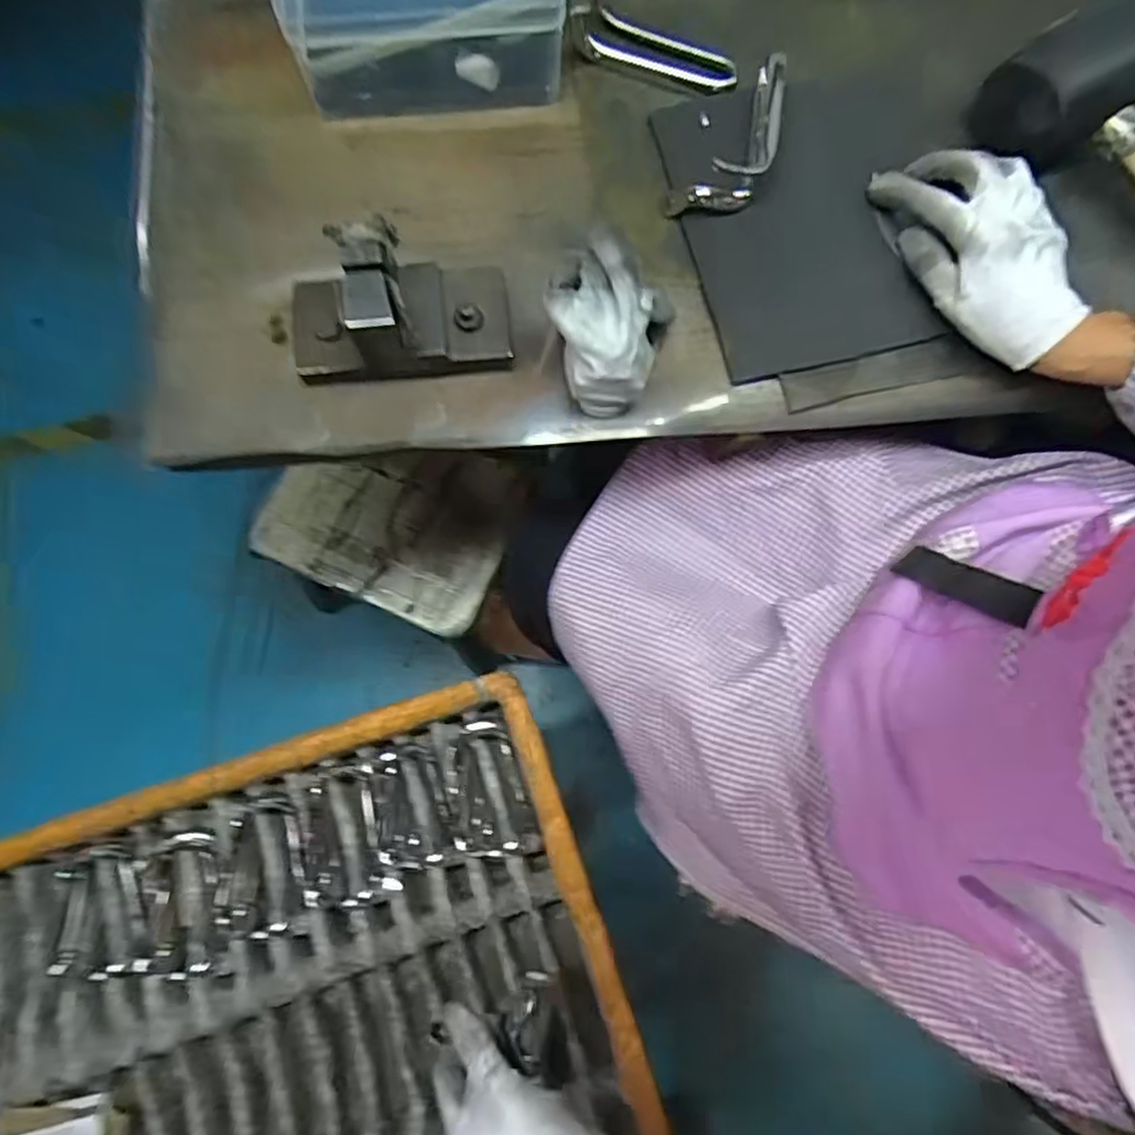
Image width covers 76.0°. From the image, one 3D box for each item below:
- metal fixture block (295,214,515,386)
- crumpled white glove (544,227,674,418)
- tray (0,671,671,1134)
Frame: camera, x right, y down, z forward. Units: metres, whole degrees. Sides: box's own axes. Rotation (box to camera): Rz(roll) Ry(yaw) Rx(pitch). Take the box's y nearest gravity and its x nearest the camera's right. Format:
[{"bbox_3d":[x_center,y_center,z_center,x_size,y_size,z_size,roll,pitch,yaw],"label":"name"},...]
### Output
[{"bbox_3d":[-0.101,-0.154,0.429,0.127,0.075,0.064,-9,78,-3],"label":"metal fixture block"},{"bbox_3d":[0.027,-0.146,0.432,0.067,0.071,0.092,28,79,4],"label":"crumpled white glove"},{"bbox_3d":[-0.216,0.430,0.604,0.553,0.068,0.539,-18,79,-5],"label":"tray"}]

